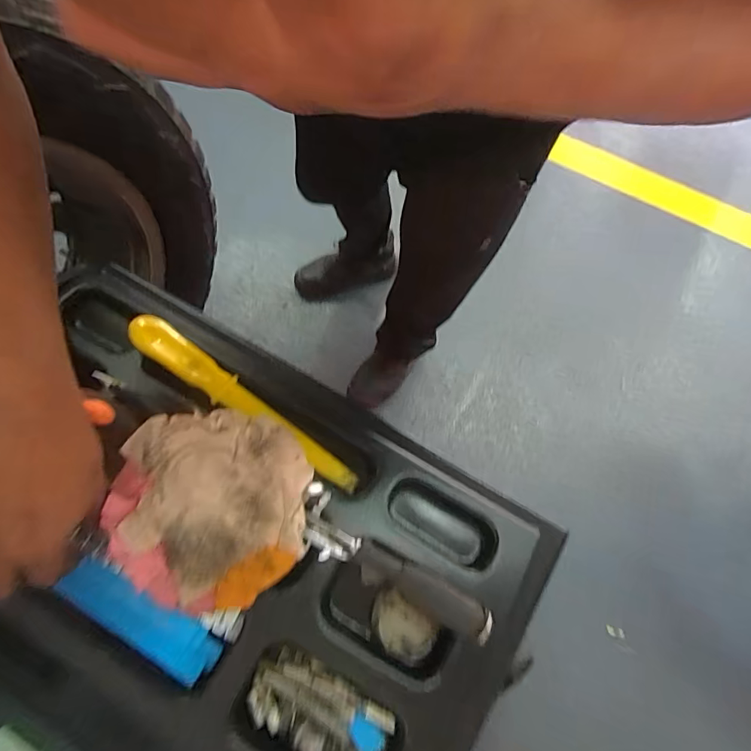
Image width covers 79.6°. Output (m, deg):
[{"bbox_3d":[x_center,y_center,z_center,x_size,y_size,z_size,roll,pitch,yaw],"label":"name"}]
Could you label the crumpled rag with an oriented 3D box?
[{"bbox_3d":[-0.133,0.104,0.361,0.149,0.028,0.147,2,74,2],"label":"crumpled rag"}]

